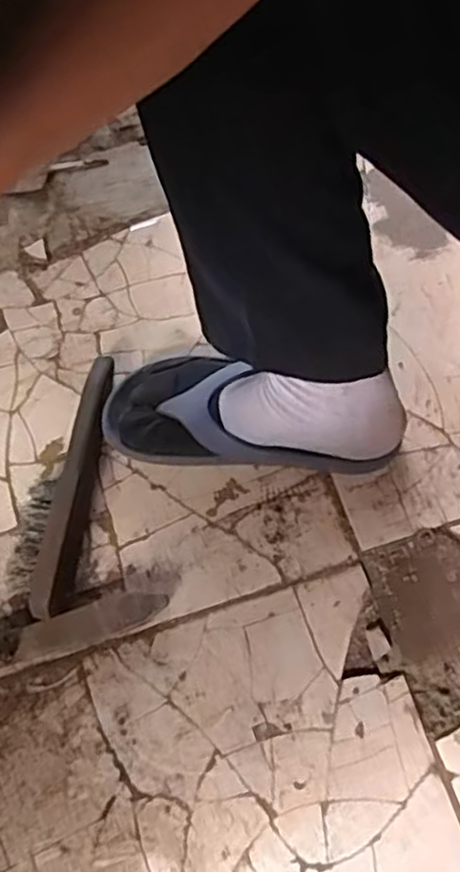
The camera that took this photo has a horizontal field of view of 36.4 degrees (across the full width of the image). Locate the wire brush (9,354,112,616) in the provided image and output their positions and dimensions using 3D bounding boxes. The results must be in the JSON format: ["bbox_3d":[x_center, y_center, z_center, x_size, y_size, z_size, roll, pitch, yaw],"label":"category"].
[{"bbox_3d":[-0.146,0.039,0.618,0.052,0.037,0.244,6,66,4],"label":"wire brush"}]

